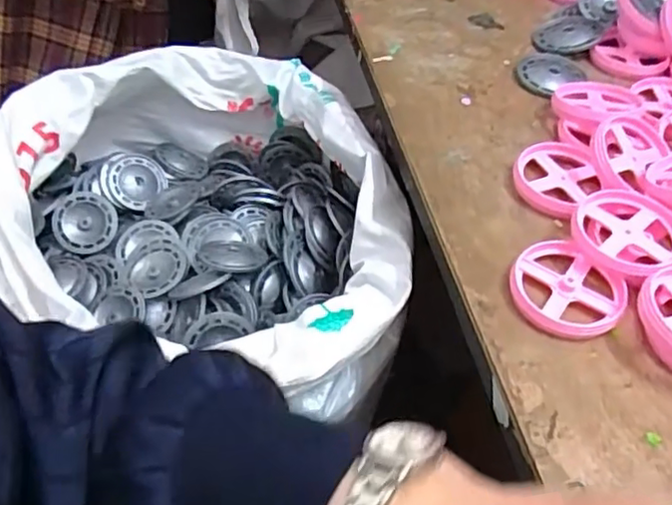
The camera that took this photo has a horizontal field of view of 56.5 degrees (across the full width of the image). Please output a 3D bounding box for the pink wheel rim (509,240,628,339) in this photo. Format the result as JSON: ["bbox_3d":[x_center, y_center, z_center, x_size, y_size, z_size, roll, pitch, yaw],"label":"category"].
[{"bbox_3d":[0.133,0.022,0.363,0.058,0.012,0.062,0,49,0],"label":"pink wheel rim"}]

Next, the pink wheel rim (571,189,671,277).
[{"bbox_3d":[0.177,-0.013,0.381,0.061,0.019,0.065,0,49,0],"label":"pink wheel rim"}]

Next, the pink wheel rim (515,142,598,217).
[{"bbox_3d":[0.151,-0.052,0.427,0.058,0.016,0.051,-36,58,-27],"label":"pink wheel rim"}]

